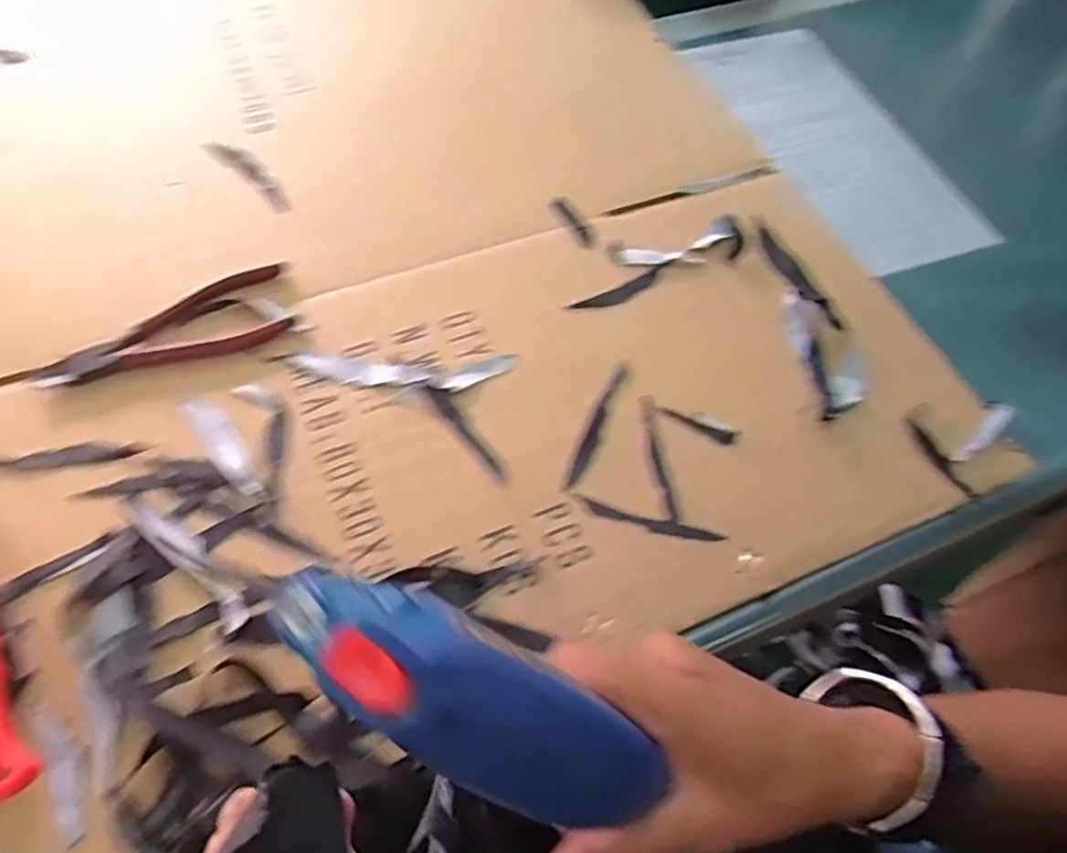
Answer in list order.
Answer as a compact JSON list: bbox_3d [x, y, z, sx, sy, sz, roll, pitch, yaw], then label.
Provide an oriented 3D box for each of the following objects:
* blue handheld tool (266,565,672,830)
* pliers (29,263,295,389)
[{"bbox_3d":[-0.014,0.081,0.206,0.129,0.024,0.040,37,60,-18],"label":"blue handheld tool"},{"bbox_3d":[-0.228,-0.058,0.453,0.155,0.009,0.053,-26,65,-17],"label":"pliers"}]

